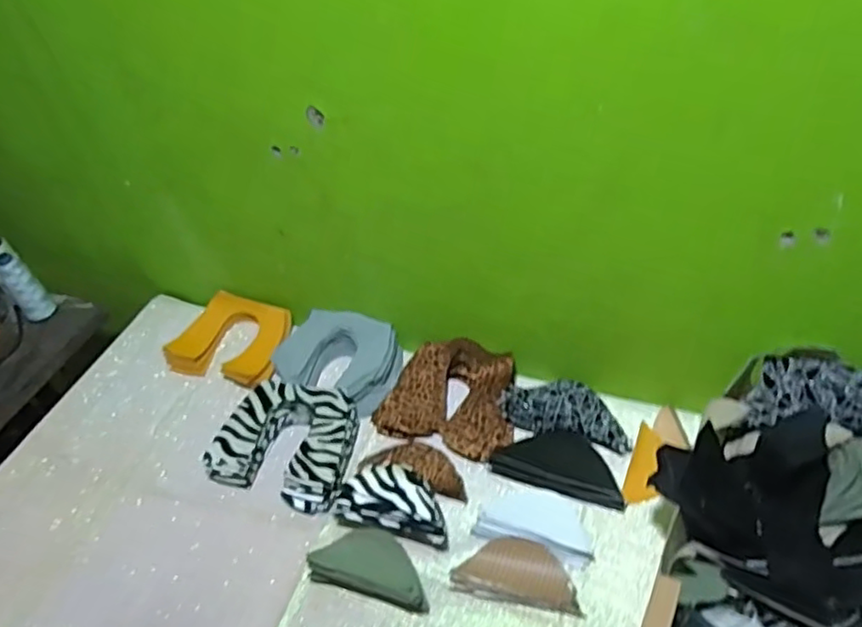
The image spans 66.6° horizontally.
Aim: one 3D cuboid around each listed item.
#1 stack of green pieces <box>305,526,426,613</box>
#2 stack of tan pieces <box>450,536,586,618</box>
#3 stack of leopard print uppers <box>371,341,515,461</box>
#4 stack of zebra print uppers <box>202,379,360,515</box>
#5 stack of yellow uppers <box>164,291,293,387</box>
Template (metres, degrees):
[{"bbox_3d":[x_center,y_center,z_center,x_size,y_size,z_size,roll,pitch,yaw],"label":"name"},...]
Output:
[{"bbox_3d":[-0.059,0.249,0.648,0.122,0.050,0.056,9,47,16],"label":"stack of green pieces"},{"bbox_3d":[0.085,0.256,0.652,0.122,0.021,0.059,5,46,13],"label":"stack of tan pieces"},{"bbox_3d":[0.026,0.091,0.791,0.163,0.042,0.137,14,48,20],"label":"stack of leopard print uppers"},{"bbox_3d":[-0.162,0.149,0.772,0.159,0.043,0.141,12,48,19],"label":"stack of zebra print uppers"},{"bbox_3d":[-0.279,0.032,0.908,0.164,0.031,0.125,11,47,18],"label":"stack of yellow uppers"}]

